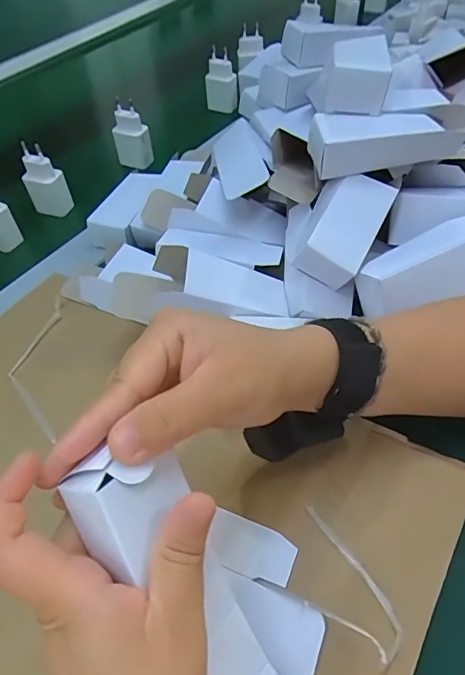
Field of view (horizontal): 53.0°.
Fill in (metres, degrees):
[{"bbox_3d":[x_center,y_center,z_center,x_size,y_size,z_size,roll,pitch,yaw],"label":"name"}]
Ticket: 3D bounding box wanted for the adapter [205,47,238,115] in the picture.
[{"bbox_3d":[-0.016,-0.366,0.666,0.046,0.077,0.023,18,54,15],"label":"adapter"}]

